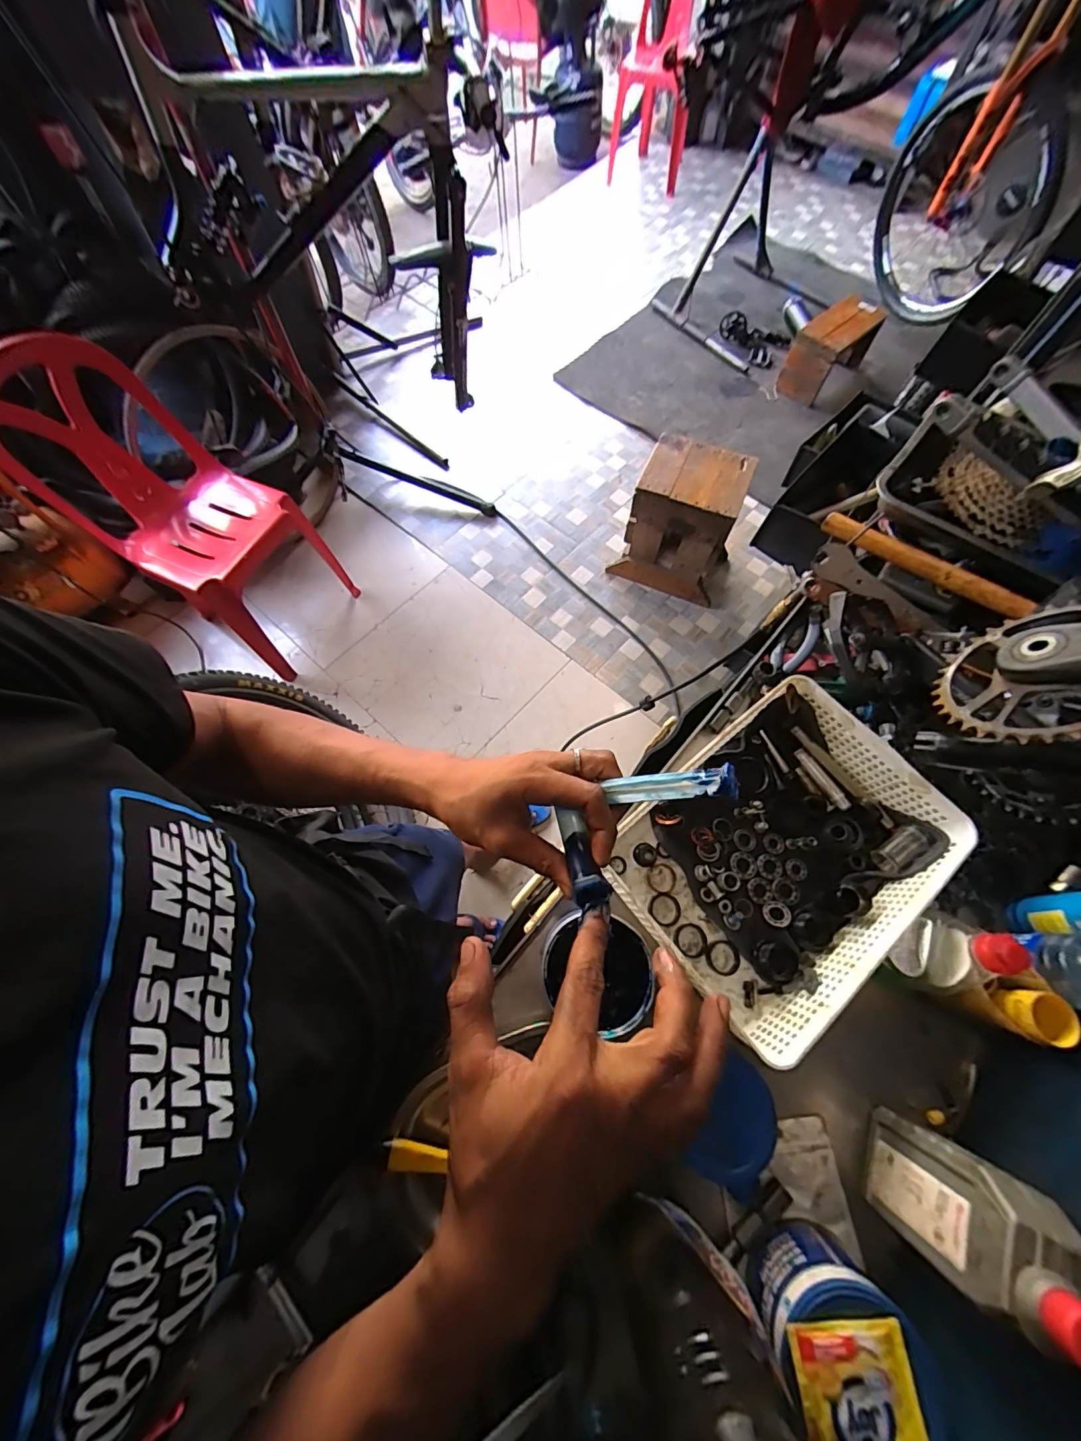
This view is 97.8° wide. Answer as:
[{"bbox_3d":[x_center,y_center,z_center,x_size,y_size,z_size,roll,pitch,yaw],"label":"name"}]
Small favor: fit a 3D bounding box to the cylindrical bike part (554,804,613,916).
[{"bbox_3d":[0.028,0.091,0.320,0.022,0.022,0.074,-13,38,-3],"label":"cylindrical bike part"}]

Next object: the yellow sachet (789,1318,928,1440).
[{"bbox_3d":[0.224,0.479,0.322,0.079,0.015,0.093,-5,68,-2],"label":"yellow sachet"}]

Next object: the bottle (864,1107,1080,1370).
[{"bbox_3d":[0.330,0.379,0.357,0.052,0.169,0.083,26,71,10],"label":"bottle"}]

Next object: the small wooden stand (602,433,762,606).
[{"bbox_3d":[0.472,-0.657,1.586,0.361,0.410,0.246,21,70,9],"label":"small wooden stand"}]

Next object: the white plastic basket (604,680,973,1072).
[{"bbox_3d":[0.258,0.140,0.519,0.324,0.073,0.265,-38,73,-14],"label":"white plastic basket"}]

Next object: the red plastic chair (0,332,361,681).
[{"bbox_3d":[-0.999,-0.588,1.362,0.550,0.724,0.433,29,71,12],"label":"red plastic chair"}]

